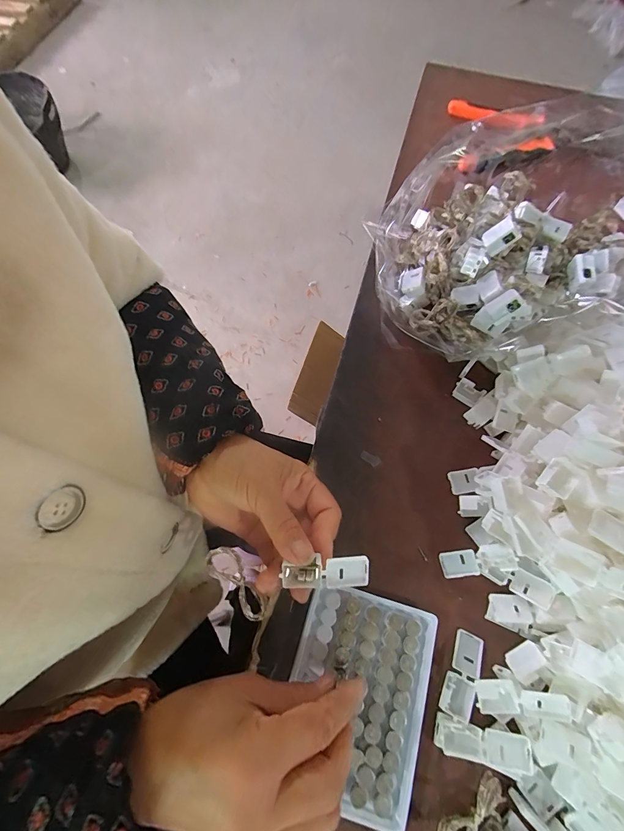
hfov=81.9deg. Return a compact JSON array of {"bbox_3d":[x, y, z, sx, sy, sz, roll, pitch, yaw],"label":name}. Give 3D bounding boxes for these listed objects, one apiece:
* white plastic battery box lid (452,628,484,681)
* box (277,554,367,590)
[{"bbox_3d":[0.119,0.181,0.272,0.021,0.008,0.027,20,70,7],"label":"white plastic battery box lid"},{"bbox_3d":[0.009,0.102,0.232,0.054,0.012,0.019,-4,70,-3],"label":"box"}]

